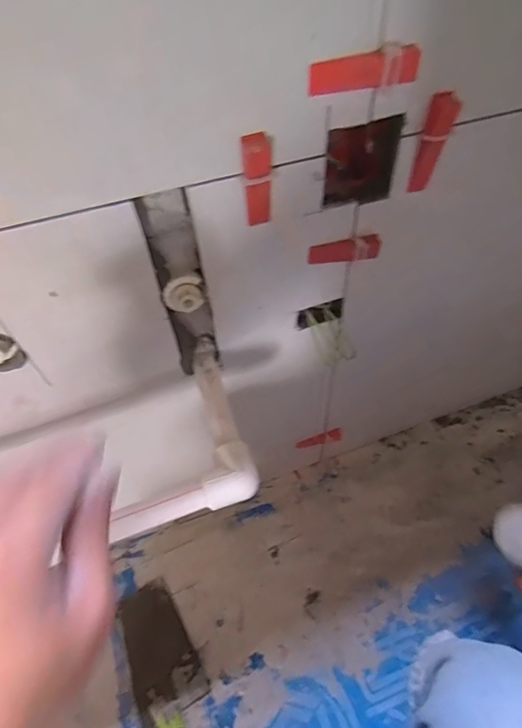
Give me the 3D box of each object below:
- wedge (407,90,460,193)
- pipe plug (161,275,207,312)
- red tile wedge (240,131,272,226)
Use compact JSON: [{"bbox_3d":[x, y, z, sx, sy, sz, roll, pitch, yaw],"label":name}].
[{"bbox_3d":[0.148,-0.187,0.363,0.025,0.083,0.016,14,54,14],"label":"wedge"},{"bbox_3d":[-0.071,-0.064,0.392,0.037,0.030,0.020,-21,54,-12],"label":"pipe plug"},{"bbox_3d":[-0.002,-0.142,0.333,0.022,0.072,0.015,-6,52,-1],"label":"red tile wedge"}]

